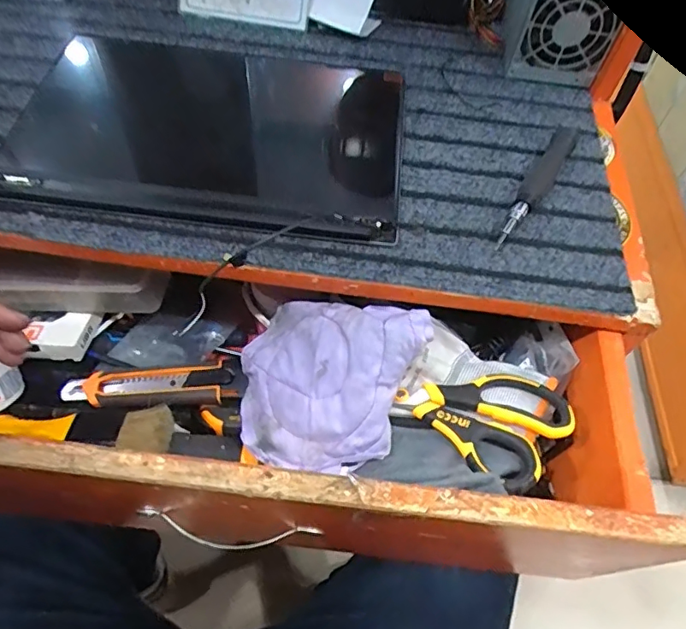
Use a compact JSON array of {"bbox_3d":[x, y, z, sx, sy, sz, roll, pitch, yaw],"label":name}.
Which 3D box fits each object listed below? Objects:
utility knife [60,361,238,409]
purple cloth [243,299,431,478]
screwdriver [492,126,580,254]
[{"bbox_3d":[-0.170,0.063,0.459,0.146,0.027,0.037,2,58,-3],"label":"utility knife"},{"bbox_3d":[-0.015,0.054,0.401,0.155,0.027,0.124,0,78,31],"label":"purple cloth"},{"bbox_3d":[0.158,-0.106,0.430,0.020,0.022,0.141,32,61,15],"label":"screwdriver"}]

